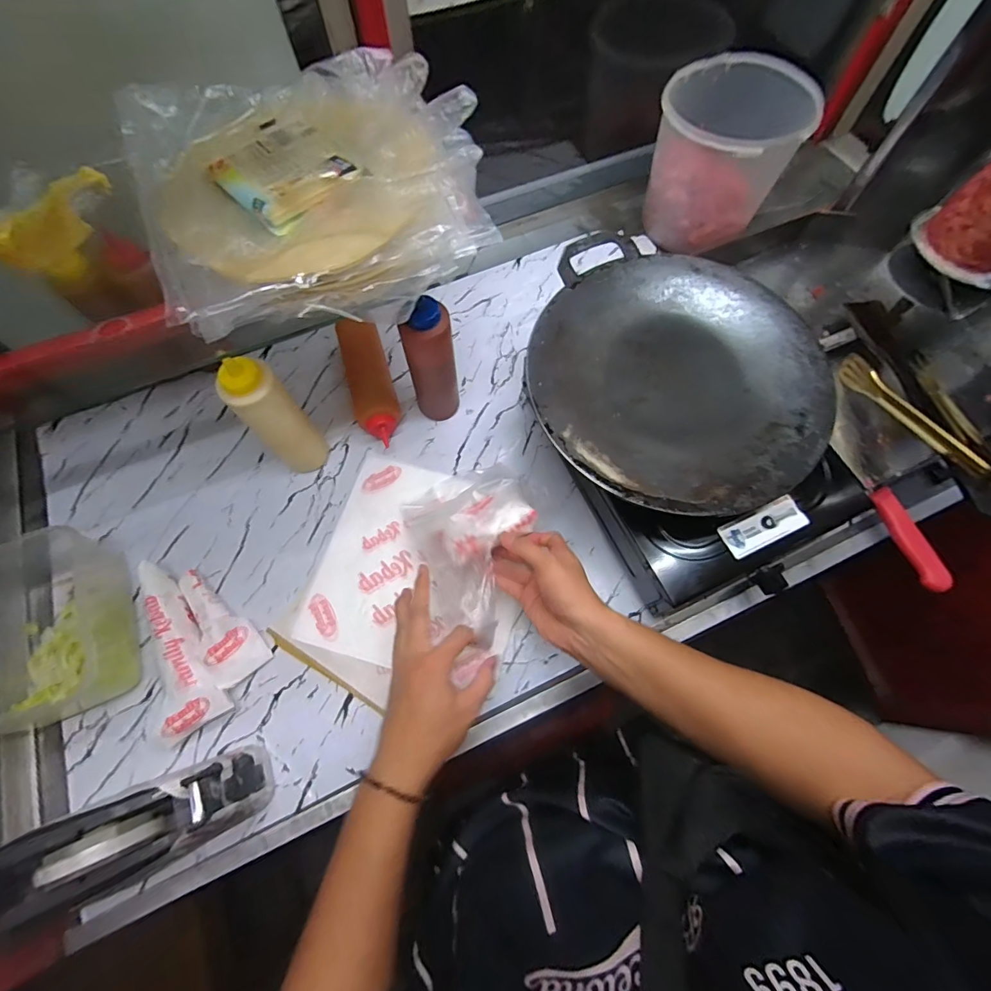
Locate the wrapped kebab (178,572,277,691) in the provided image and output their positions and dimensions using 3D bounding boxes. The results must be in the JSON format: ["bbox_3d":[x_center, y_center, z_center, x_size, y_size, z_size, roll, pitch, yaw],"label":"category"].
[{"bbox_3d":[-0.326,0.147,0.519,0.057,0.027,0.147,-38,74,-14],"label":"wrapped kebab"}]

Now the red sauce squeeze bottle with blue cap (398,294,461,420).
[{"bbox_3d":[-0.079,-0.160,0.562,0.058,0.188,0.054,-8,69,-4],"label":"red sauce squeeze bottle with blue cap"}]

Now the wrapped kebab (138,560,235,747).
[{"bbox_3d":[-0.376,0.174,0.507,0.074,0.037,0.200,-32,73,-12],"label":"wrapped kebab"}]

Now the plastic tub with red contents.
[{"bbox_3d":[0.344,-0.529,0.697,0.189,0.183,0.199,1,68,-2],"label":"plastic tub with red contents"}]

